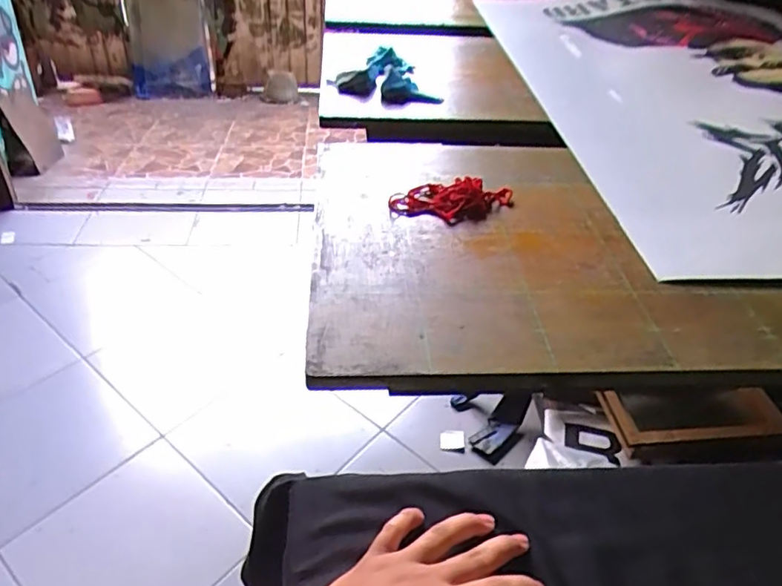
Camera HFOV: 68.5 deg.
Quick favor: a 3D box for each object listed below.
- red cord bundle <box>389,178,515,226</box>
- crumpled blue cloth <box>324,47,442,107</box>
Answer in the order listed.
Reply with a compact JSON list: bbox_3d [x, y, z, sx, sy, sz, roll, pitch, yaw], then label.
[{"bbox_3d":[0.067,-0.103,0.625,0.132,0.025,0.061,4,40,3],"label":"red cord bundle"},{"bbox_3d":[-0.005,-0.339,0.909,0.164,0.061,0.121,6,41,5],"label":"crumpled blue cloth"}]

